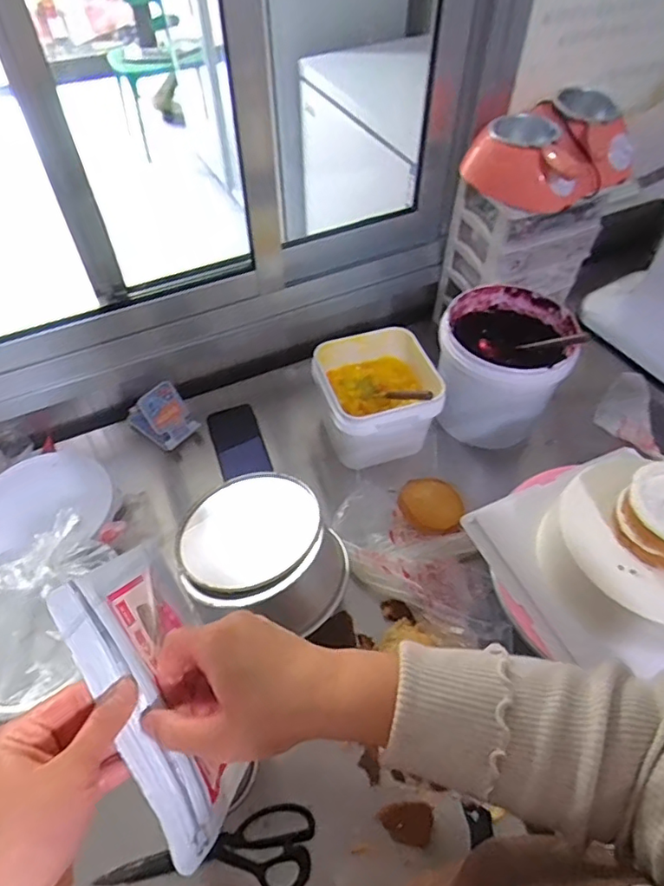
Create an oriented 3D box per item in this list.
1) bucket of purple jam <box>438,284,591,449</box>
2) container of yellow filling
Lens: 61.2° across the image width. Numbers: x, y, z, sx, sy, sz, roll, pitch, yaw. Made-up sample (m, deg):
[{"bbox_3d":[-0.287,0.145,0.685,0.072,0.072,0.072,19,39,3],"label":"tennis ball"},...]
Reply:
[{"bbox_3d":[0.266,-0.119,0.899,0.188,0.188,0.192,0,52,0],"label":"bucket of purple jam"},{"bbox_3d":[0.070,-0.070,0.882,0.175,0.126,0.164,-14,53,-11],"label":"container of yellow filling"}]

